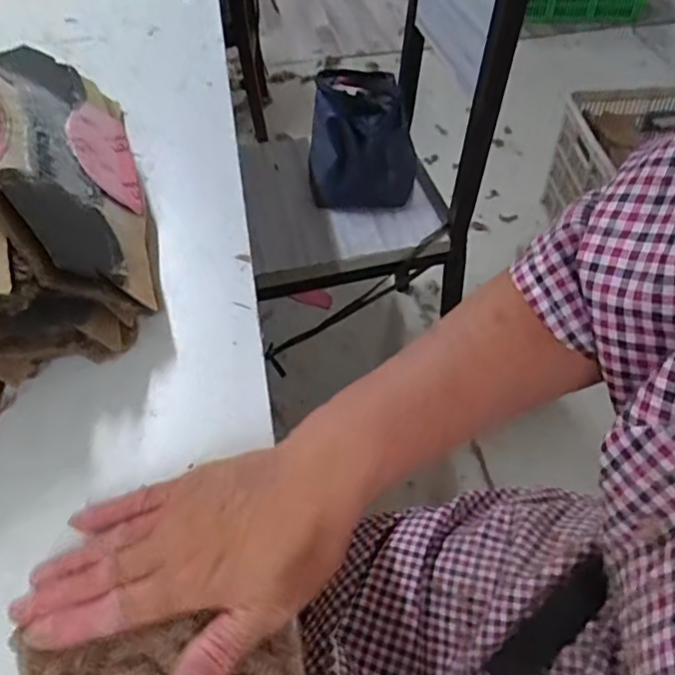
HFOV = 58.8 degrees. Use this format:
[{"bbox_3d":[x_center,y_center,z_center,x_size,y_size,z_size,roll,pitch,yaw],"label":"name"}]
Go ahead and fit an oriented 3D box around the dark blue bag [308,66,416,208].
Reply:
[{"bbox_3d":[0.048,-0.332,1.014,0.173,0.151,0.188,3,47,5],"label":"dark blue bag"}]

